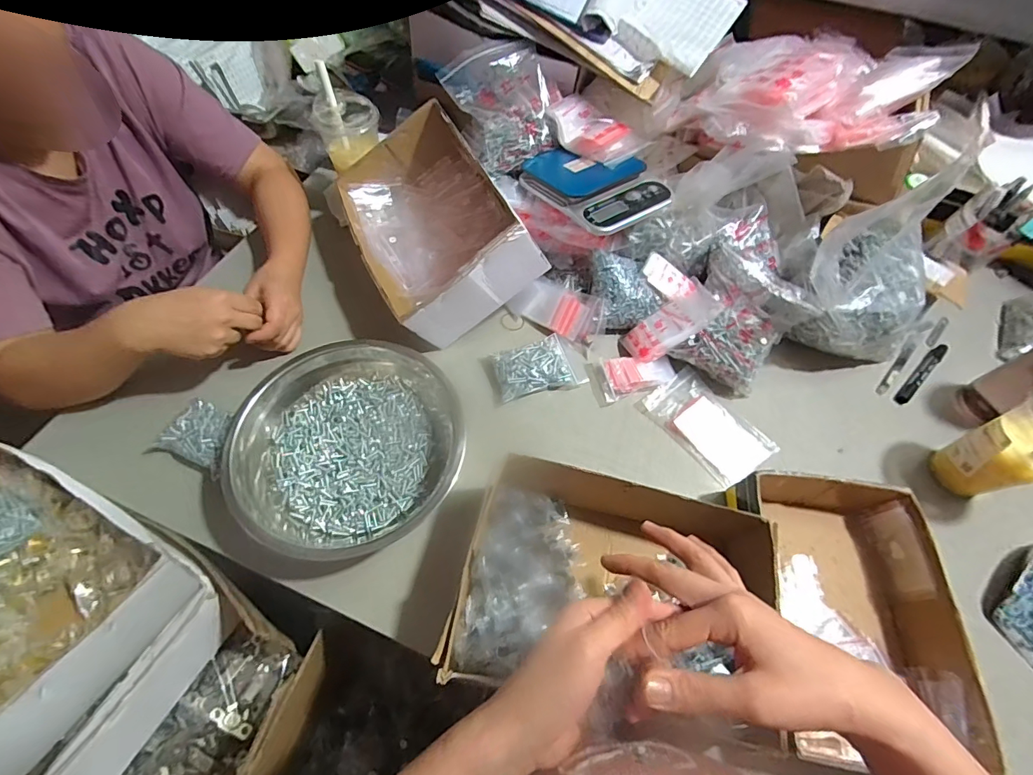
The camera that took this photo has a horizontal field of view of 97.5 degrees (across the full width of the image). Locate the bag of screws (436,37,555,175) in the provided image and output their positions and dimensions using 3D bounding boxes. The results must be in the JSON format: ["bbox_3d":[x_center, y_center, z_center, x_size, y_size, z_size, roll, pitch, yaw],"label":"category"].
[{"bbox_3d":[-0.017,-0.414,0.683,0.144,0.122,0.141,-29,66,-18],"label":"bag of screws"}]

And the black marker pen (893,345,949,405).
[{"bbox_3d":[0.587,-0.022,0.656,0.150,0.013,0.018,-35,68,-20],"label":"black marker pen"}]

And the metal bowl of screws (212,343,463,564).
[{"bbox_3d":[-0.190,0.065,0.527,0.228,0.075,0.221,1,60,-2],"label":"metal bowl of screws"}]

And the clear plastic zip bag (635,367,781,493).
[{"bbox_3d":[0.248,0.049,0.588,0.093,0.013,0.152,-34,67,-20],"label":"clear plastic zip bag"}]

